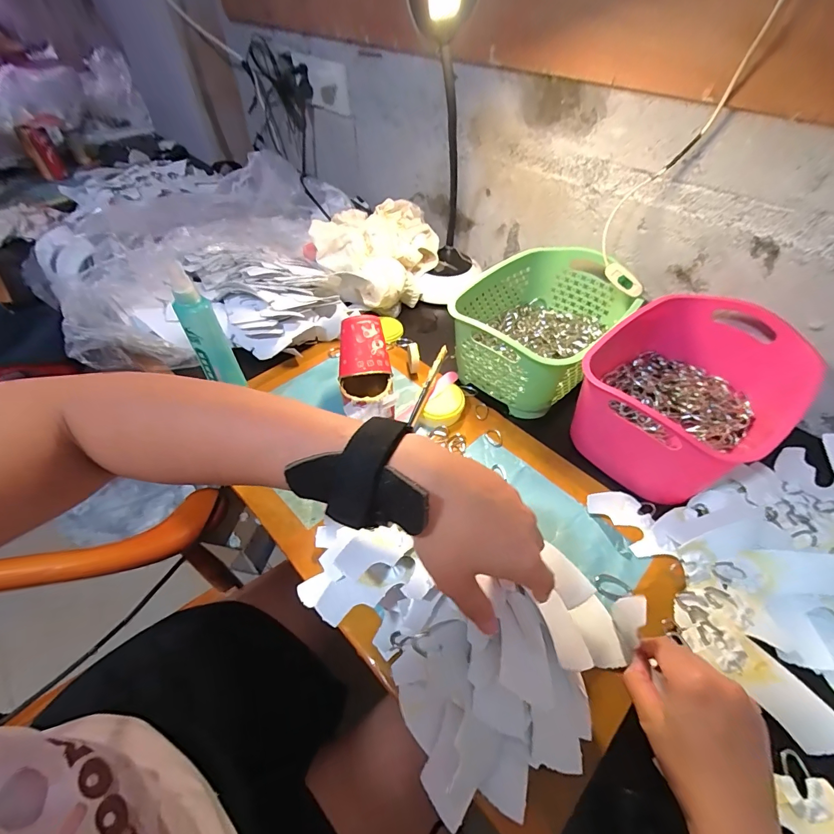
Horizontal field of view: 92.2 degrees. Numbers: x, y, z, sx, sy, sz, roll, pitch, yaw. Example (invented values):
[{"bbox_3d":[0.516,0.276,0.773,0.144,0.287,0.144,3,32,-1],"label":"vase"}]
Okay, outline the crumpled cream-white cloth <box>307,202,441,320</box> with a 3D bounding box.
[{"bbox_3d":[-0.067,-0.294,0.726,0.208,0.119,0.217,2,49,1],"label":"crumpled cream-white cloth"}]

